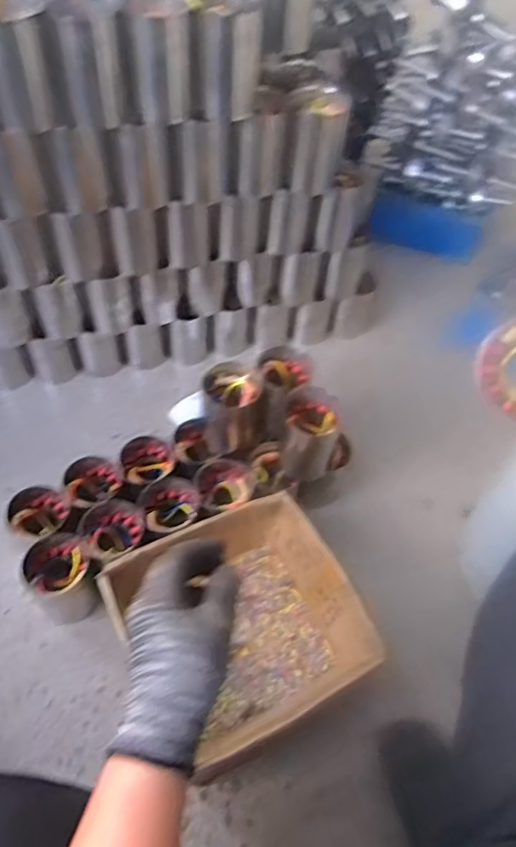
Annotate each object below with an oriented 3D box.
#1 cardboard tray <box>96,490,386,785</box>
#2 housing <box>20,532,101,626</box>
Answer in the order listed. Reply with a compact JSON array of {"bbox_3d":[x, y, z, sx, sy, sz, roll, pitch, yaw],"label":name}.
[{"bbox_3d":[-0.028,0.297,0.841,0.307,0.144,0.299,-23,59,-20],"label":"cardboard tray"},{"bbox_3d":[-0.299,0.243,0.884,0.093,0.108,0.108,-24,59,-21],"label":"housing"}]

